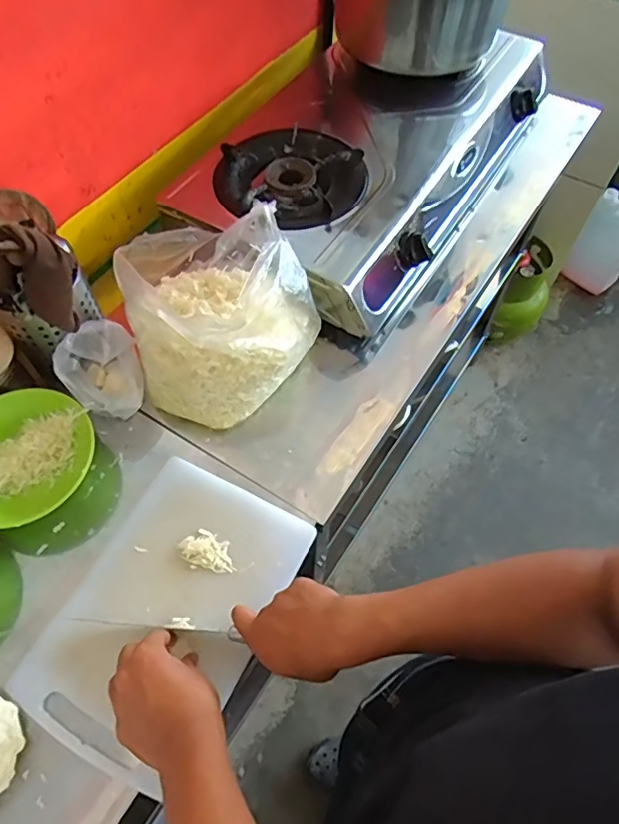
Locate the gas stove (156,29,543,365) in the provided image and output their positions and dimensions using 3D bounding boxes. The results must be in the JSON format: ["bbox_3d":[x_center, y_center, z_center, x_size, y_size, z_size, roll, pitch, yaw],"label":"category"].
[{"bbox_3d":[0.092,-0.428,0.911,0.377,0.150,0.627,28,63,16],"label":"gas stove"}]

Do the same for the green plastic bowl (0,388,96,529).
[{"bbox_3d":[-0.333,0.059,0.640,0.159,0.078,0.142,-16,60,-9],"label":"green plastic bowl"}]

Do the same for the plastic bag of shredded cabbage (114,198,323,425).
[{"bbox_3d":[-0.111,-0.121,0.686,0.218,0.163,0.181,-31,64,-17],"label":"plastic bag of shredded cabbage"}]

